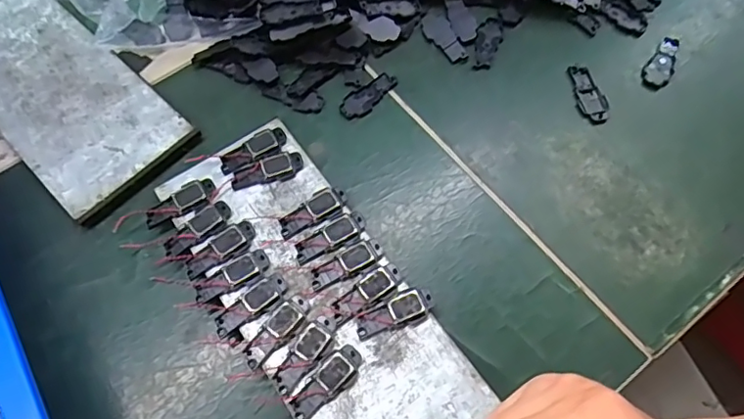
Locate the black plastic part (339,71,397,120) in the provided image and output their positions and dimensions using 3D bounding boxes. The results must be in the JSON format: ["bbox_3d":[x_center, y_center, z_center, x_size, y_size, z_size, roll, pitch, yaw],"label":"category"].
[{"bbox_3d":[-0.002,-0.068,0.329,0.039,0.004,0.017,-34,69,-13],"label":"black plastic part"}]

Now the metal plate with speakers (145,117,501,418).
[{"bbox_3d":[-0.030,0.042,0.272,0.087,0.016,0.192,-35,69,-14],"label":"metal plate with speakers"}]

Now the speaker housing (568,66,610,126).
[{"bbox_3d":[0.127,-0.068,0.325,0.017,0.005,0.040,-16,66,-6],"label":"speaker housing"}]

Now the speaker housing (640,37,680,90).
[{"bbox_3d":[0.177,-0.088,0.333,0.017,0.004,0.039,35,71,16],"label":"speaker housing"}]

